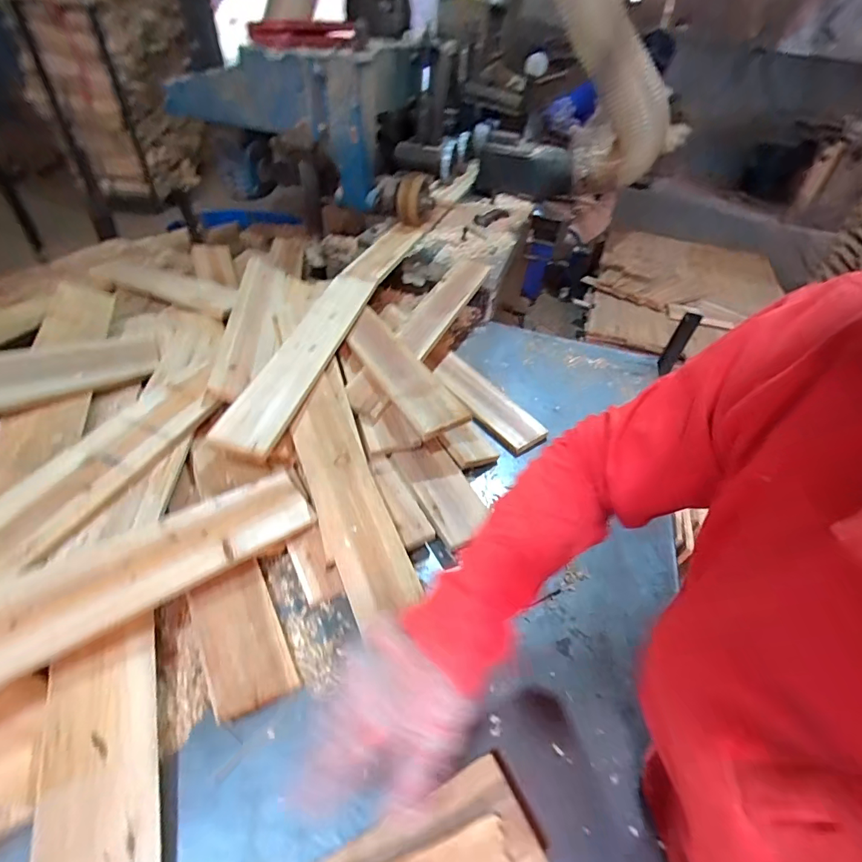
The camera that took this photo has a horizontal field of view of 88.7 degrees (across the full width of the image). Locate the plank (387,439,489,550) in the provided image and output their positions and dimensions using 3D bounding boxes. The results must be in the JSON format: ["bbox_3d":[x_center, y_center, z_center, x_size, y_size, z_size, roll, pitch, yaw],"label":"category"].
[{"bbox_3d":[0.019,0.082,0.633,0.087,0.017,0.171,-20,50,-26],"label":"plank"}]

